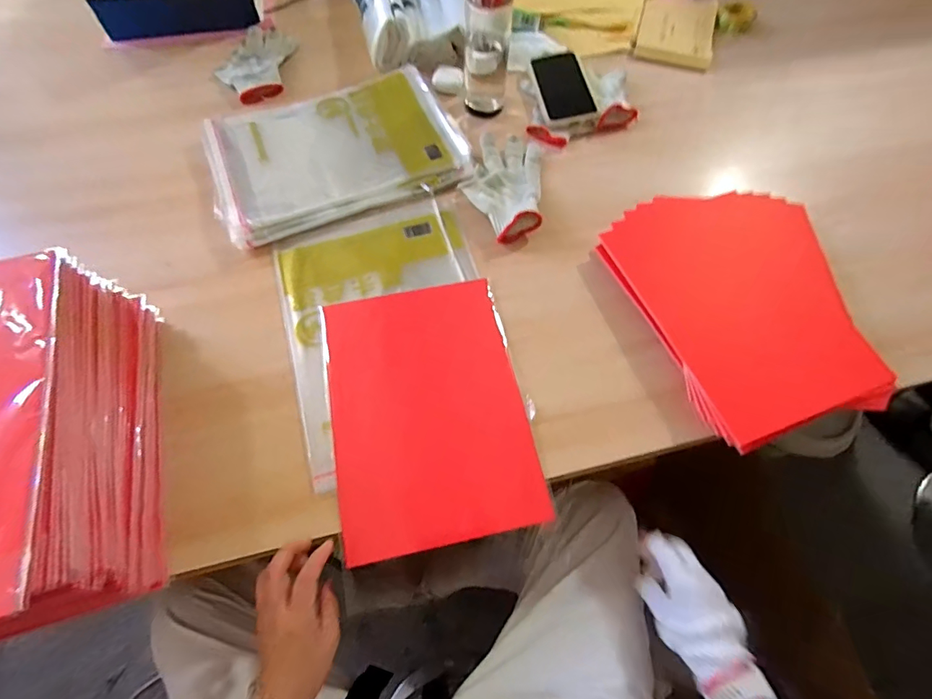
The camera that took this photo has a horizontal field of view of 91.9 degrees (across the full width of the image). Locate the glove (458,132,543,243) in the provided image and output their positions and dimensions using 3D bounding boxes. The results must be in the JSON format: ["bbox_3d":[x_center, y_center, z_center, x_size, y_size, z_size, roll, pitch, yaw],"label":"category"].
[{"bbox_3d":[0.052,-0.234,0.631,0.108,0.036,0.185,5,63,2],"label":"glove"}]

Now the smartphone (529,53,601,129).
[{"bbox_3d":[0.154,-0.422,0.724,0.078,0.014,0.173,-10,62,1],"label":"smartphone"}]

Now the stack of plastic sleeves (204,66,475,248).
[{"bbox_3d":[-0.191,-0.295,0.665,0.347,0.026,0.254,-20,65,-11],"label":"stack of plastic sleeves"}]

